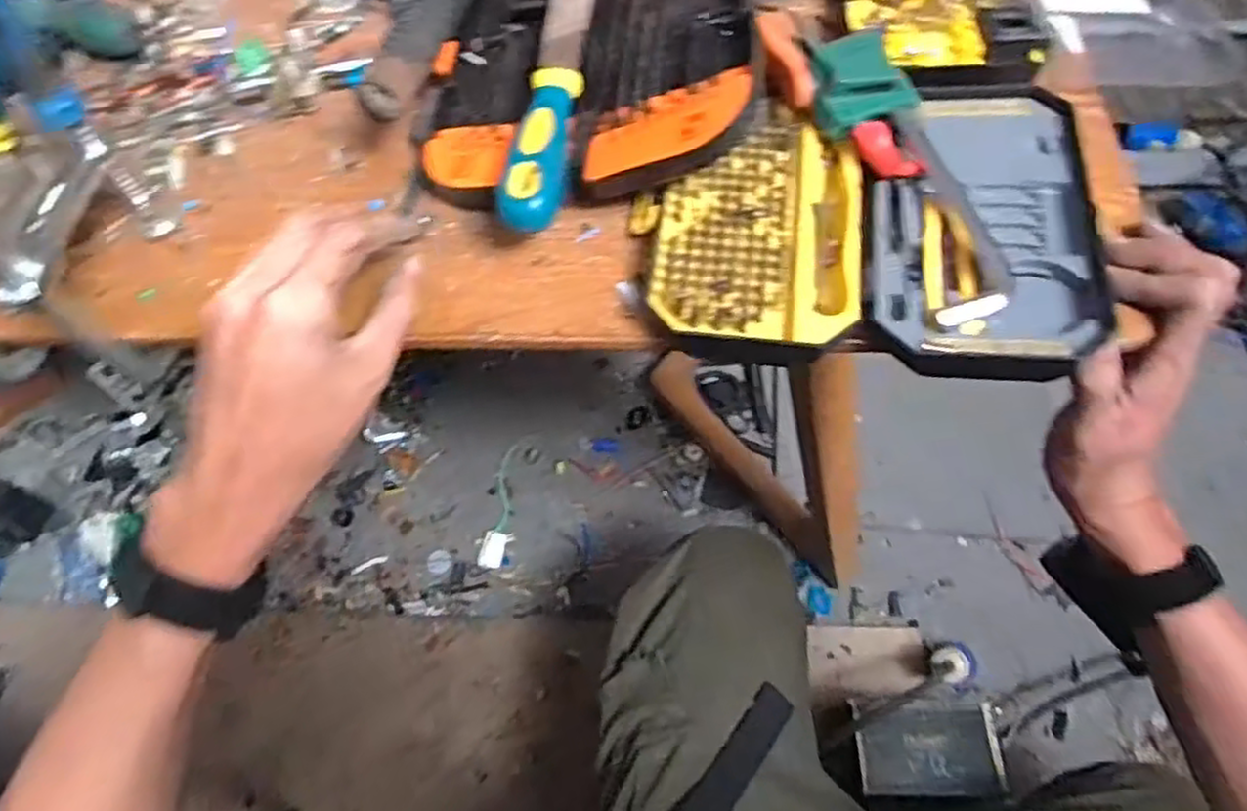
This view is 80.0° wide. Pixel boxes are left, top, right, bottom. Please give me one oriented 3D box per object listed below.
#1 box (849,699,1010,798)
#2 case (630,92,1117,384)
[{"bbox_3d":[0.337,0.377,0.814,0.156,0.024,0.090,0,58,3],"label":"box"},{"bbox_3d":[0.127,-0.105,0.397,0.220,0.031,0.189,5,59,6],"label":"case"}]

